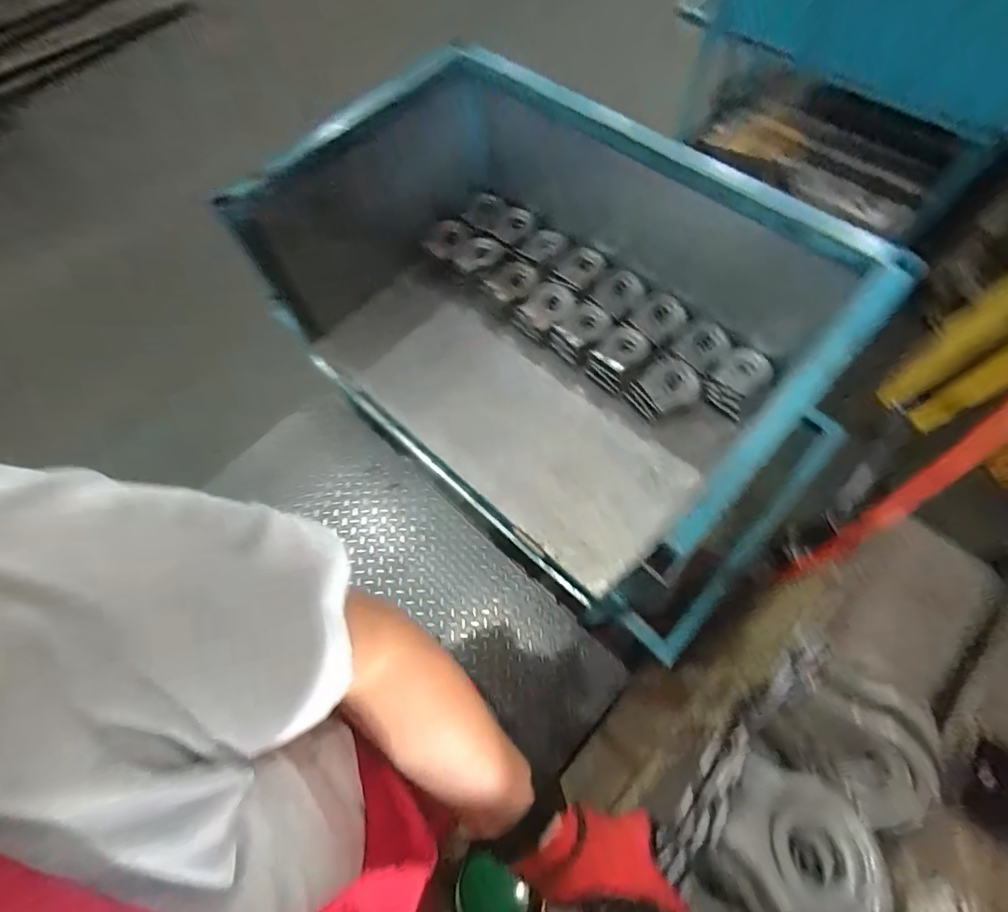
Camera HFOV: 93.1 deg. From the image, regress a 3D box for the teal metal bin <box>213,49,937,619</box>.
[{"bbox_3d":[0.057,-0.298,1.031,0.927,0.531,0.692,38,75,16],"label":"teal metal bin"}]

